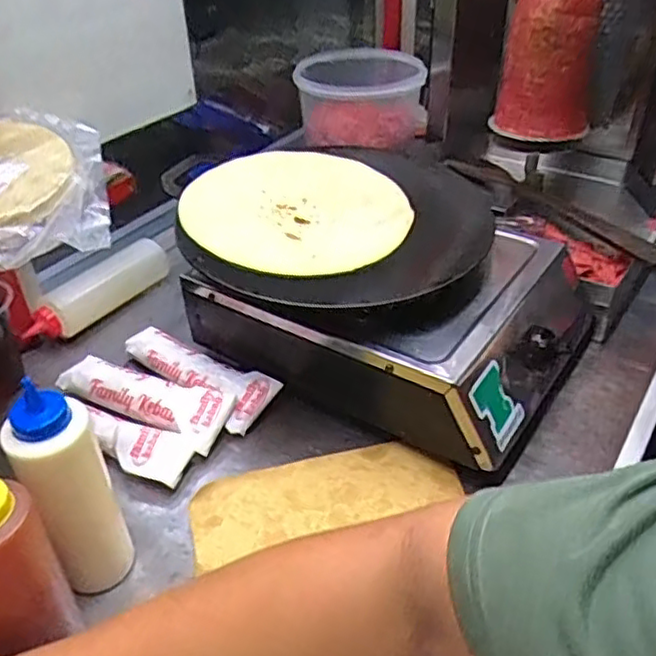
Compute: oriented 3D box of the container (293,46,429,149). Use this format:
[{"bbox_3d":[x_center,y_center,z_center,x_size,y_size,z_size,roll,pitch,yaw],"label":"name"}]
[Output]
[{"bbox_3d":[0.050,-0.364,1.084,0.190,0.135,0.175,0,35,0],"label":"container"}]

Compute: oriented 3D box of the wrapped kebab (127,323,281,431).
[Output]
[{"bbox_3d":[-0.151,0.049,0.742,0.210,0.036,0.065,23,41,30],"label":"wrapped kebab"}]

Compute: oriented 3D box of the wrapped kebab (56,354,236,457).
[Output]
[{"bbox_3d":[-0.195,0.070,0.714,0.206,0.040,0.060,18,39,25],"label":"wrapped kebab"}]

